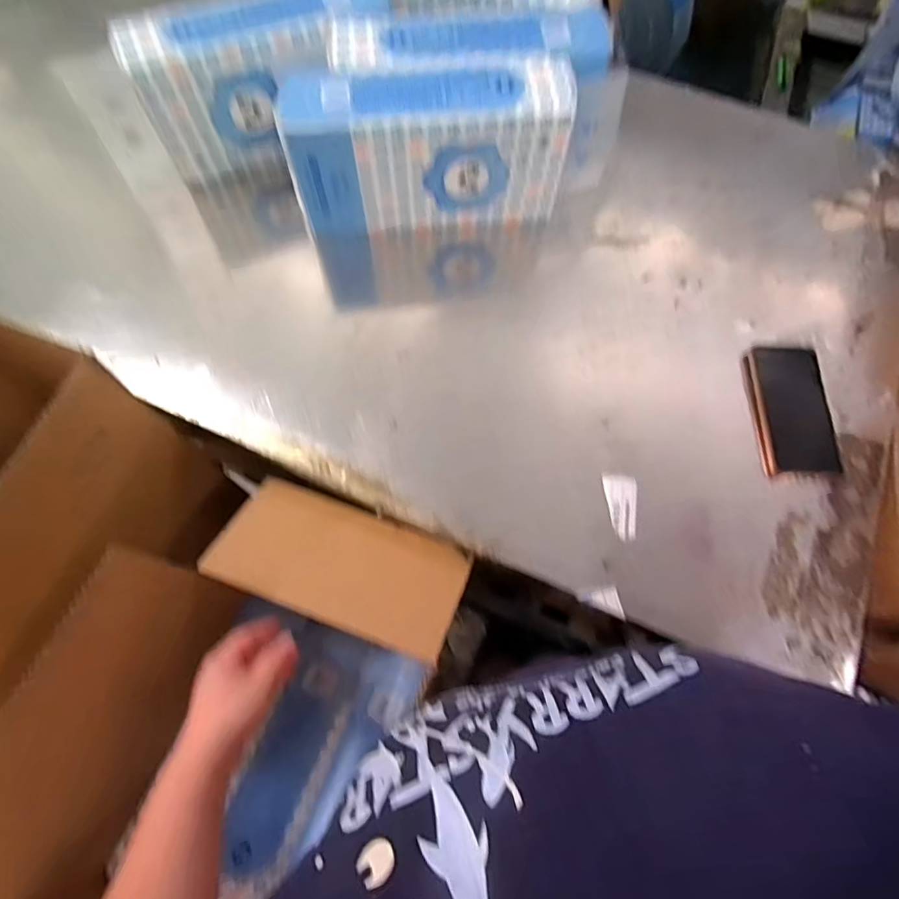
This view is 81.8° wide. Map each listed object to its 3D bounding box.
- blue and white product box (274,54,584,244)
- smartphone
[{"bbox_3d":[-0.026,-0.369,0.646,0.325,0.157,0.093,-5,68,-3],"label":"blue and white product box"},{"bbox_3d":[0.400,-0.050,0.605,0.089,0.012,0.161,3,68,0],"label":"smartphone"}]

